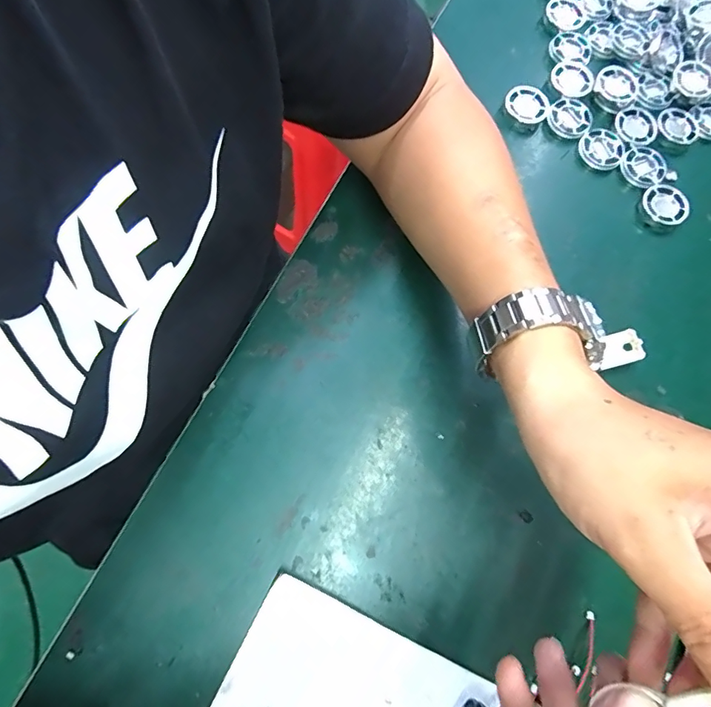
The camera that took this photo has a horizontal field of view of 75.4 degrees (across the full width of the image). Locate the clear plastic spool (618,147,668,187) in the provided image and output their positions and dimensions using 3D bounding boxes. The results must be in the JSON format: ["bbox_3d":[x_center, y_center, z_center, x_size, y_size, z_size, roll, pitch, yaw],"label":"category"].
[{"bbox_3d":[0.257,-0.166,0.412,0.035,0.011,0.036,2,76,-6],"label":"clear plastic spool"}]

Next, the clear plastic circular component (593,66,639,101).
[{"bbox_3d":[0.239,-0.247,0.421,0.044,0.008,0.036,-43,84,-15],"label":"clear plastic circular component"}]

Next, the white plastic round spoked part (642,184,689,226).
[{"bbox_3d":[0.271,-0.129,0.404,0.033,0.013,0.039,-32,82,-13],"label":"white plastic round spoked part"}]

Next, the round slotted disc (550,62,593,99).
[{"bbox_3d":[0.198,-0.251,0.421,0.033,0.005,0.039,-9,77,-9],"label":"round slotted disc"}]

